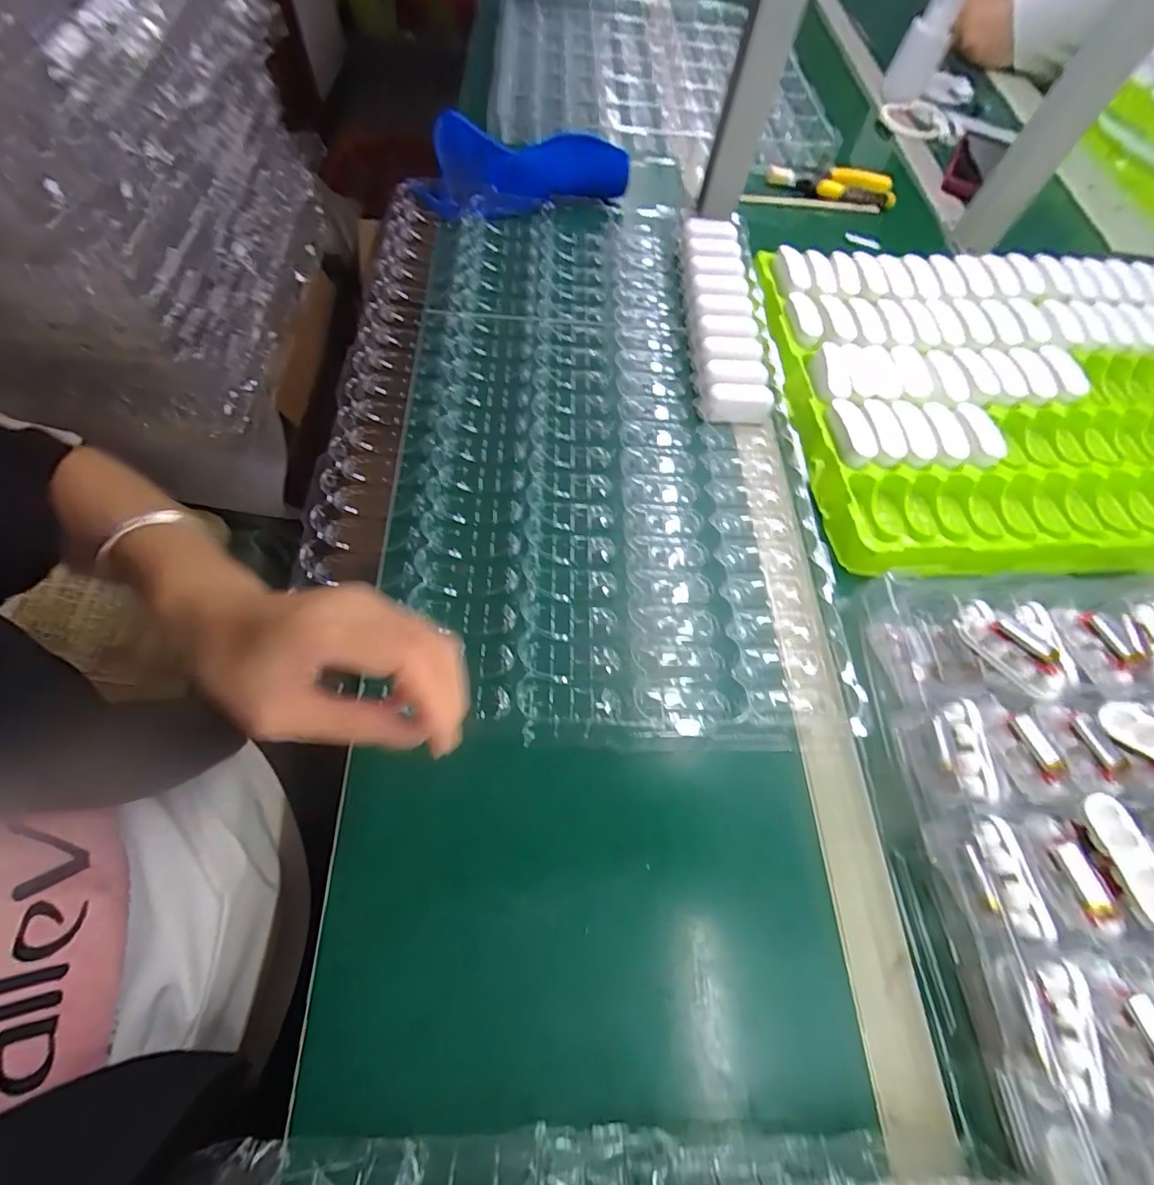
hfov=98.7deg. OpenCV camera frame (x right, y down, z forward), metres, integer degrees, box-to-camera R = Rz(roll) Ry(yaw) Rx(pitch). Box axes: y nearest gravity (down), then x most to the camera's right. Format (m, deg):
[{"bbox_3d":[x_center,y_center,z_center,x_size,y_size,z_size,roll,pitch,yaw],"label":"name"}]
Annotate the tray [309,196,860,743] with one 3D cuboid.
[{"bbox_3d":[-0.006,-0.166,0.434,0.371,0.032,0.575,-1,67,-3],"label":"tray"}]

